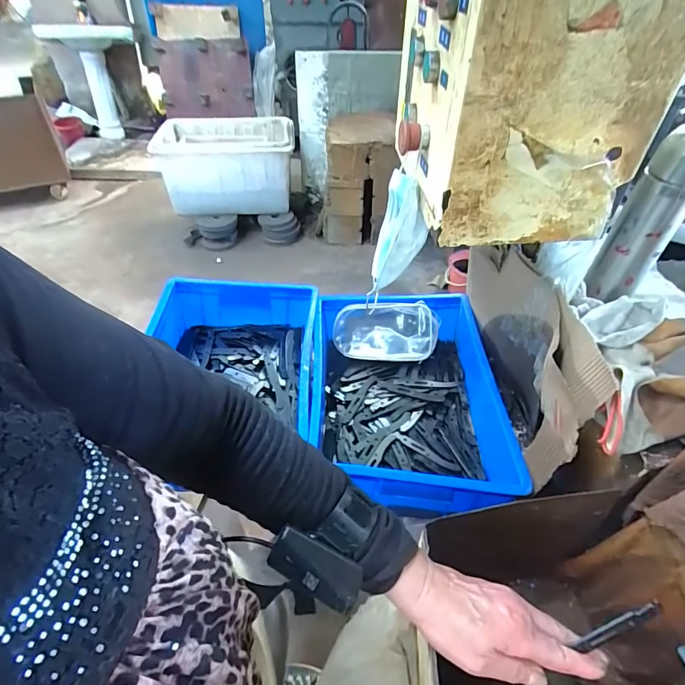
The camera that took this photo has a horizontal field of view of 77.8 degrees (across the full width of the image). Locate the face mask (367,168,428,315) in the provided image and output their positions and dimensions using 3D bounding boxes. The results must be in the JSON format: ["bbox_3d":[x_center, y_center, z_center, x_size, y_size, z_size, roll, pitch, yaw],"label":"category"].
[{"bbox_3d":[0.071,-0.148,0.587,0.063,0.164,0.094,-7,46,-9],"label":"face mask"}]

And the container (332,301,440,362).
[{"bbox_3d":[0.084,-0.021,0.835,0.201,0.044,0.114,3,88,12],"label":"container"}]

